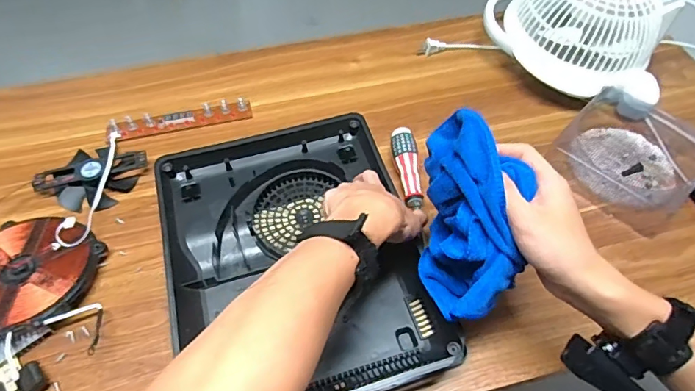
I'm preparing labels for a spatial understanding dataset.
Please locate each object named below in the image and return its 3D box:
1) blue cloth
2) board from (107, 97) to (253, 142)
[{"bbox_3d":[0.115,0.020,0.449,0.081,0.161,0.174,-1,55,-1],"label":"blue cloth"},{"bbox_3d":[-0.243,-0.111,0.689,0.201,0.013,0.038,-11,56,-8],"label":"board"}]

